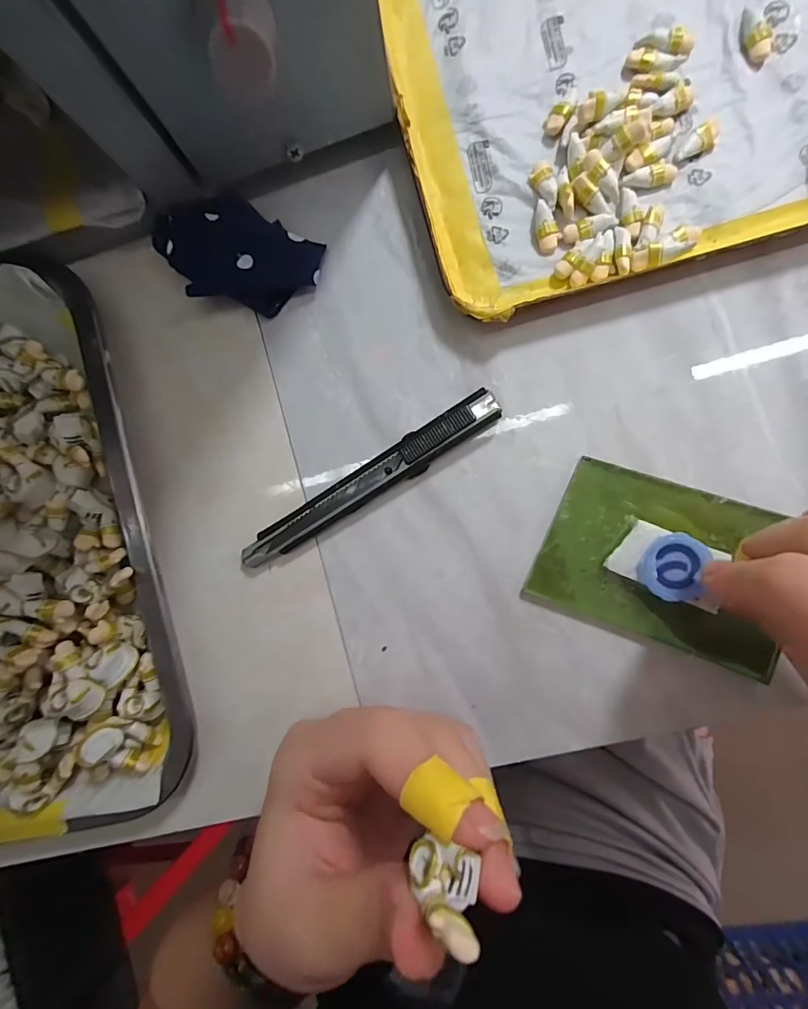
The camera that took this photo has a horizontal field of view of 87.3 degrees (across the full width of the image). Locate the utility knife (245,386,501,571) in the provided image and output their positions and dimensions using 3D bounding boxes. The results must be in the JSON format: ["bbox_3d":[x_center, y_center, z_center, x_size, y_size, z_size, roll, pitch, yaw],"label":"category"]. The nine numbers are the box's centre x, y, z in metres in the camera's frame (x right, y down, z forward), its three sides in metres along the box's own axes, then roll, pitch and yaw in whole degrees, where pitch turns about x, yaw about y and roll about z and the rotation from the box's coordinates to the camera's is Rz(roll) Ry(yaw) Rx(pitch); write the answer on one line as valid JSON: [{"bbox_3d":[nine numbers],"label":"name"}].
[{"bbox_3d":[-0.016,-0.009,0.194,0.133,0.012,0.017,-33,87,6],"label":"utility knife"}]

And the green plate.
[{"bbox_3d":[0.107,0.025,0.179,0.093,0.010,0.069,19,95,7],"label":"green plate"}]

